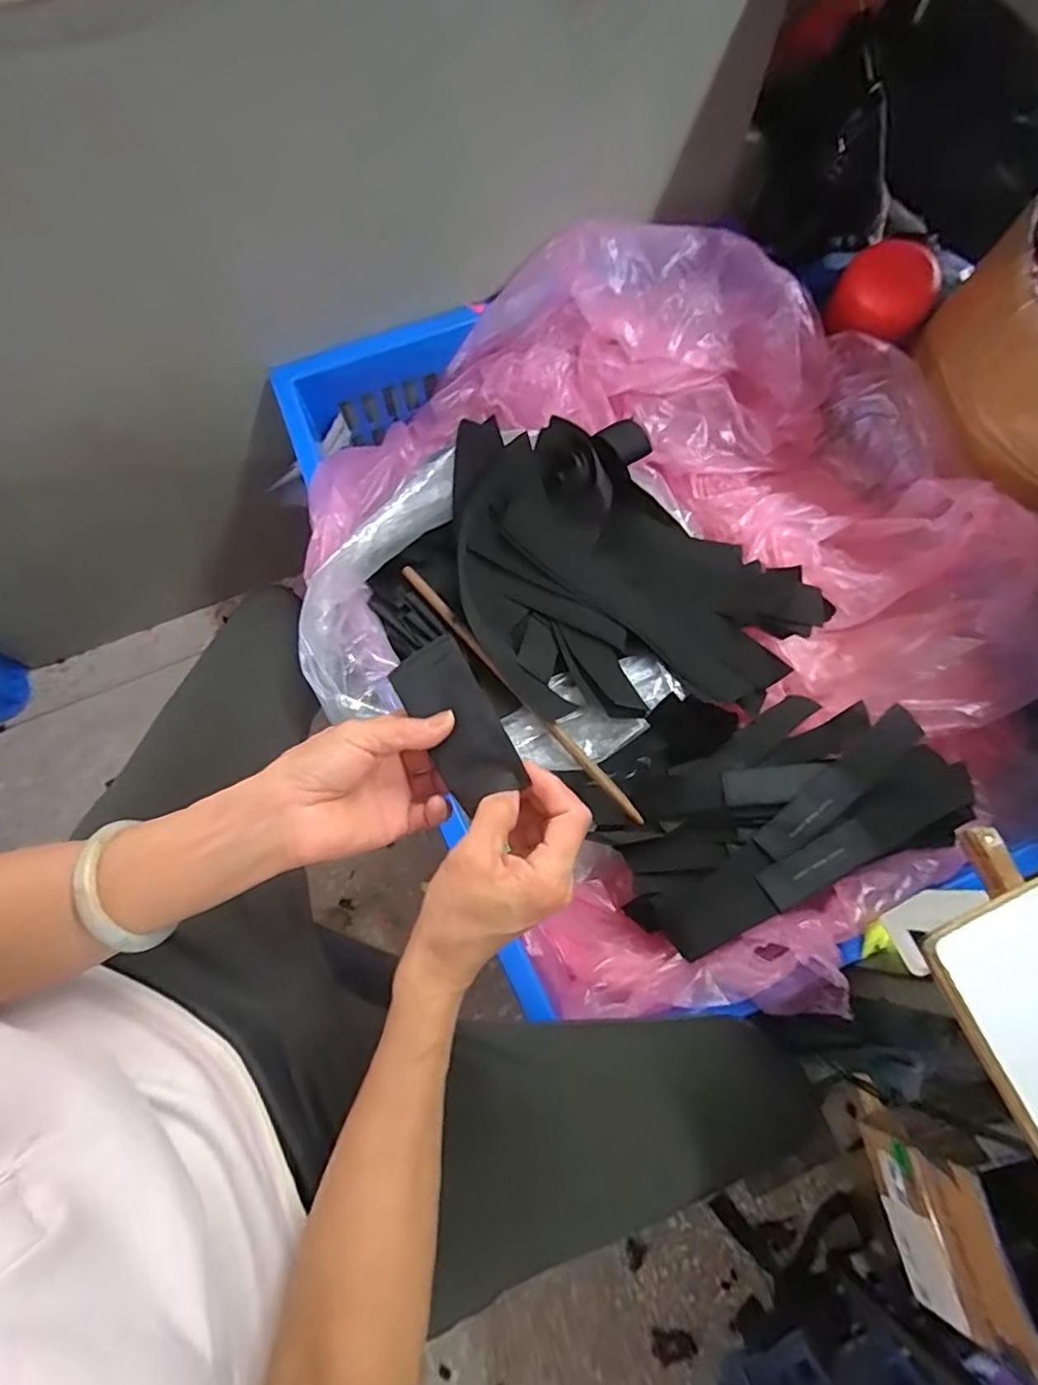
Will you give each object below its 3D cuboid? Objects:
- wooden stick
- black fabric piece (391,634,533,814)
[{"bbox_3d":[-0.003,-0.004,0.611,0.015,0.013,0.350,-40,77,-12],"label":"wooden stick"},{"bbox_3d":[-0.037,0.017,0.357,0.046,0.007,0.098,-33,76,8],"label":"black fabric piece"}]

